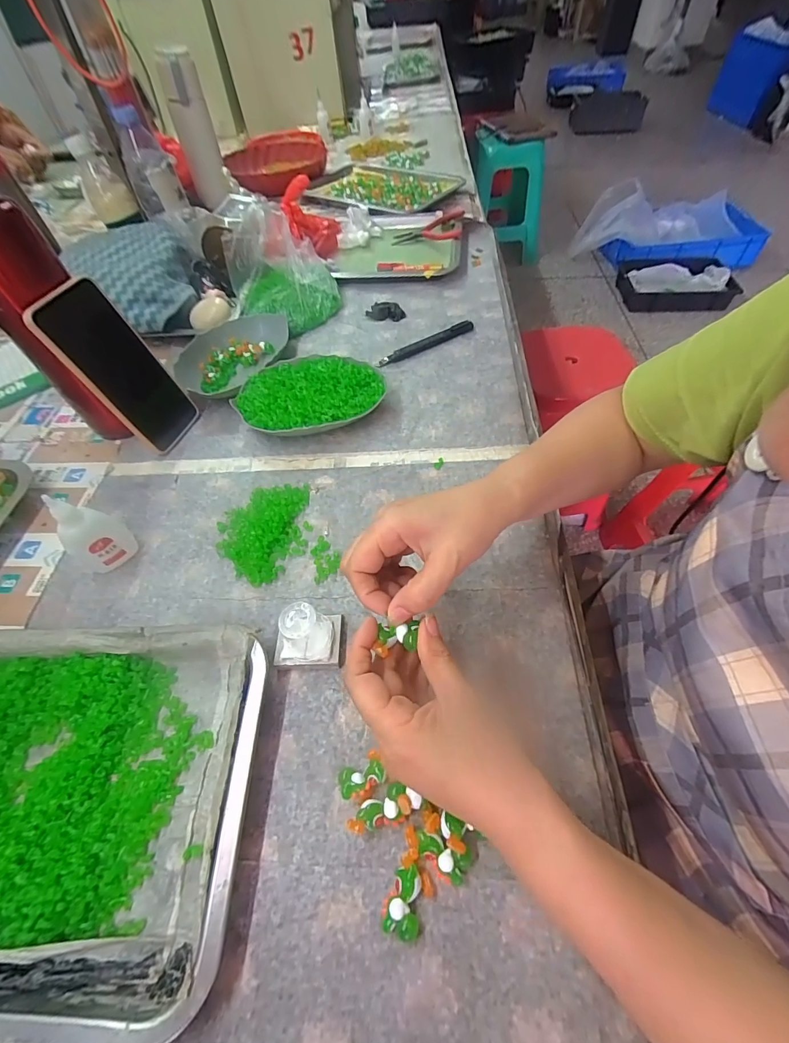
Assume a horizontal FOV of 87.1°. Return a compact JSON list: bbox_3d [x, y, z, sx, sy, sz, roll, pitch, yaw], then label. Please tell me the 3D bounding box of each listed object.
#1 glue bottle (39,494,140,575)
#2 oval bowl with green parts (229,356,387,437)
[{"bbox_3d":[-0.269,0.010,0.362,0.037,0.081,0.047,21,61,18],"label":"glue bottle"},{"bbox_3d":[-0.095,-0.142,0.478,0.162,0.035,0.113,-14,56,-5],"label":"oval bowl with green parts"}]

